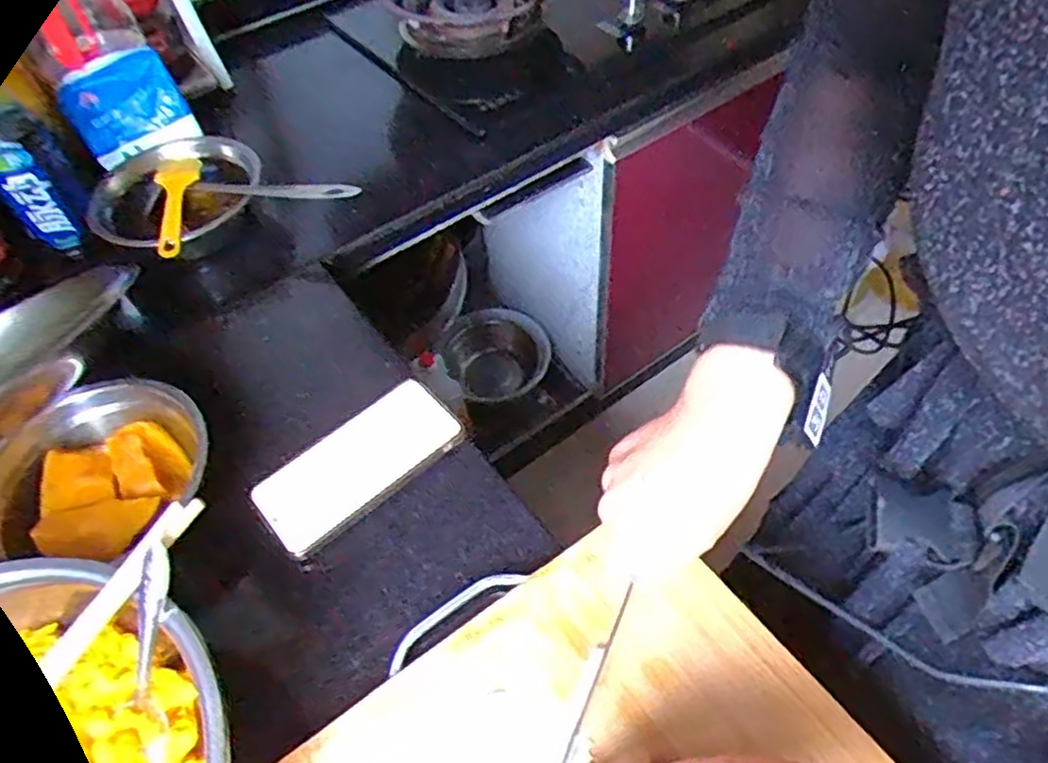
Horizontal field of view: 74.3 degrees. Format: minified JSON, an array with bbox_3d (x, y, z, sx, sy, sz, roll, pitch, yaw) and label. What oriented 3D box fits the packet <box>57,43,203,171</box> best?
[{"bbox_3d":[-0.371,-0.259,0.649,0.101,0.090,0.028,-36,59,-21],"label":"packet"}]

